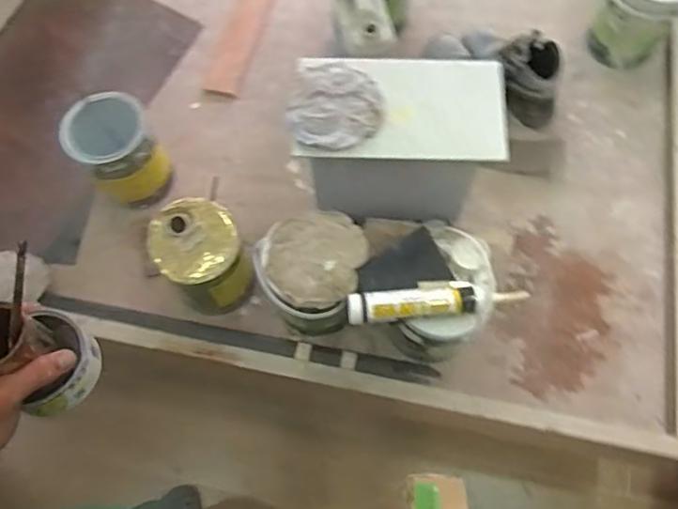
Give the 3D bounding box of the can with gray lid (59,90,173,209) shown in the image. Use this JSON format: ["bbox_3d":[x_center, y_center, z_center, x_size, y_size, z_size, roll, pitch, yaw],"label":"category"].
[{"bbox_3d":[-0.459,-0.207,1.269,0.164,0.211,0.170,-1,67,1],"label":"can with gray lid"}]

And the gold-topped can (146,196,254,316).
[{"bbox_3d":[-0.257,0.013,1.158,0.146,0.222,0.147,-1,67,1],"label":"gold-topped can"}]

